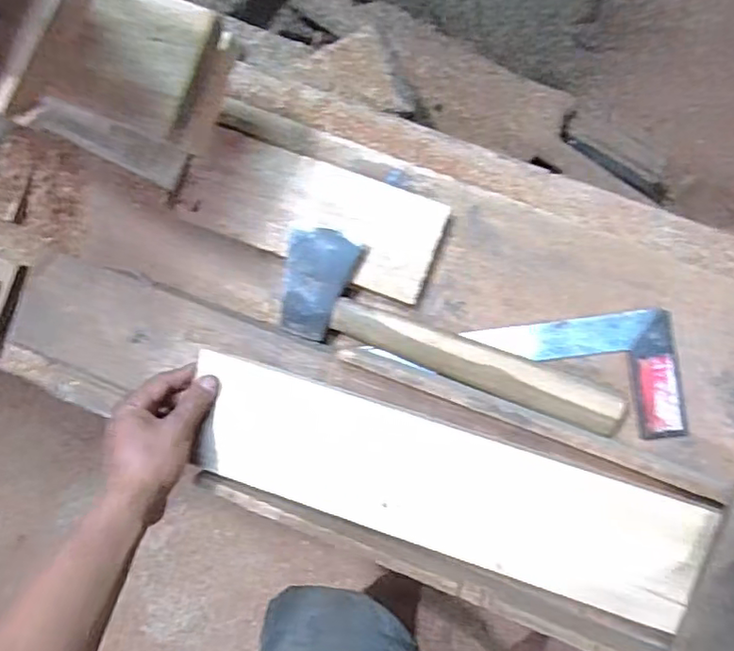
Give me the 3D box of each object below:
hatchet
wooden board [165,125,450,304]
[{"bbox_3d":[0.079,0.012,0.587,0.347,0.029,0.099,22,90,5],"label":"hatchet"},{"bbox_3d":[-0.059,-0.119,0.622,0.272,0.019,0.106,21,88,10],"label":"wooden board"}]

